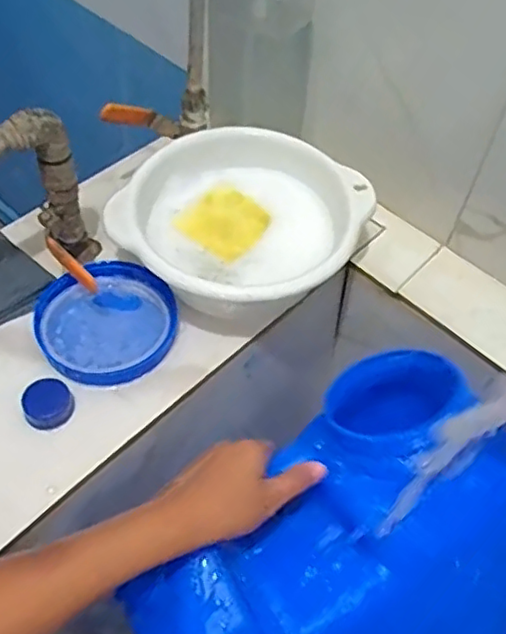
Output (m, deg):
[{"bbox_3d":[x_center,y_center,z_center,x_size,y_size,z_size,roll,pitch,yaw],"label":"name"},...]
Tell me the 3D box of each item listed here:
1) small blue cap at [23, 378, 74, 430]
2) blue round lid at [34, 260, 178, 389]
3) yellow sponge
[{"bbox_3d":[-0.164,0.071,0.512,0.037,0.021,0.040,1,54,-2],"label":"small blue cap"},{"bbox_3d":[-0.127,0.003,0.559,0.115,0.019,0.120,1,54,-2],"label":"blue round lid"},{"bbox_3d":[-0.025,-0.088,0.595,0.071,0.011,0.080,35,59,20],"label":"yellow sponge"}]

